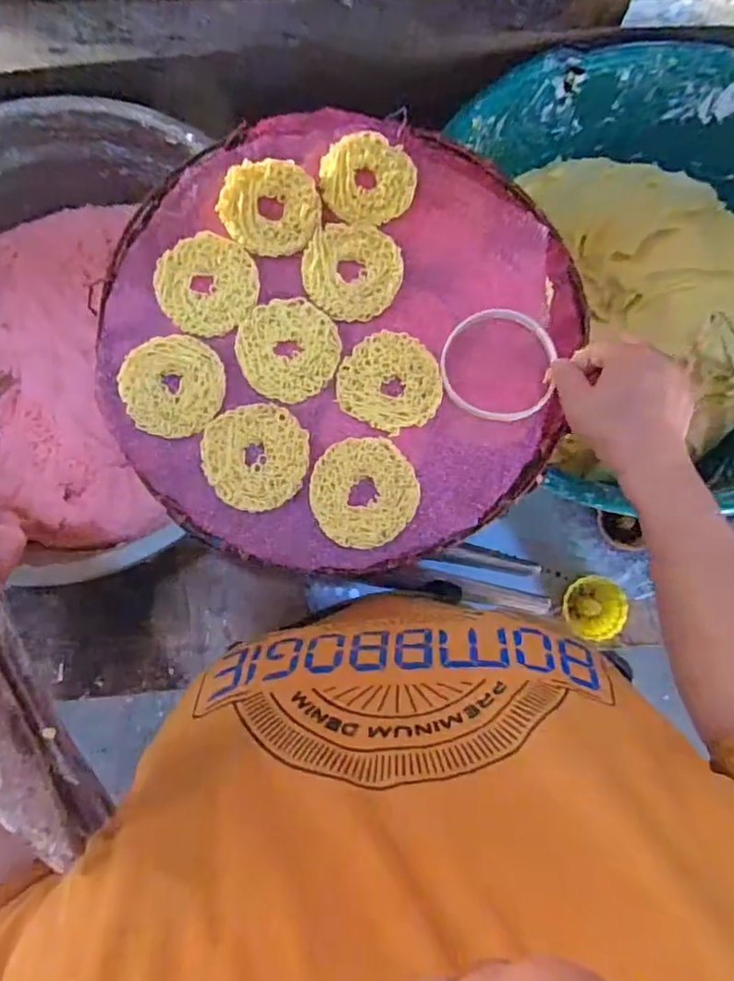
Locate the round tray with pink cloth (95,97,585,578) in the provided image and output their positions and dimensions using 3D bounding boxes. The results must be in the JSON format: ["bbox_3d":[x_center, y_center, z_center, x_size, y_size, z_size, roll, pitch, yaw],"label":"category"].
[{"bbox_3d":[-0.020,-0.132,0.471,0.361,0.024,0.371,0,79,-1],"label":"round tray with pink cloth"}]

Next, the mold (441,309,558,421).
[{"bbox_3d":[0.100,-0.097,0.458,0.085,0.018,0.084,10,79,1],"label":"mold"}]

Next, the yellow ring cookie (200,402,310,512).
[{"bbox_3d":[-0.085,-0.026,0.453,0.079,0.012,0.079,6,79,1],"label":"yellow ring cookie"}]

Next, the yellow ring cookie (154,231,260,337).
[{"bbox_3d":[-0.126,-0.163,0.470,0.077,0.006,0.082,0,79,-1],"label":"yellow ring cookie"}]

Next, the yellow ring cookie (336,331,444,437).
[{"bbox_3d":[0.018,-0.083,0.456,0.078,0.008,0.074,0,79,-1],"label":"yellow ring cookie"}]

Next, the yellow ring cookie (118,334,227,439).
[{"bbox_3d":[-0.151,-0.081,0.464,0.079,0.012,0.077,0,79,-1],"label":"yellow ring cookie"}]

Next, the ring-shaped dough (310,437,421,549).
[{"bbox_3d":[-0.002,0.001,0.444,0.077,0.009,0.079,0,79,-1],"label":"ring-shaped dough"}]

